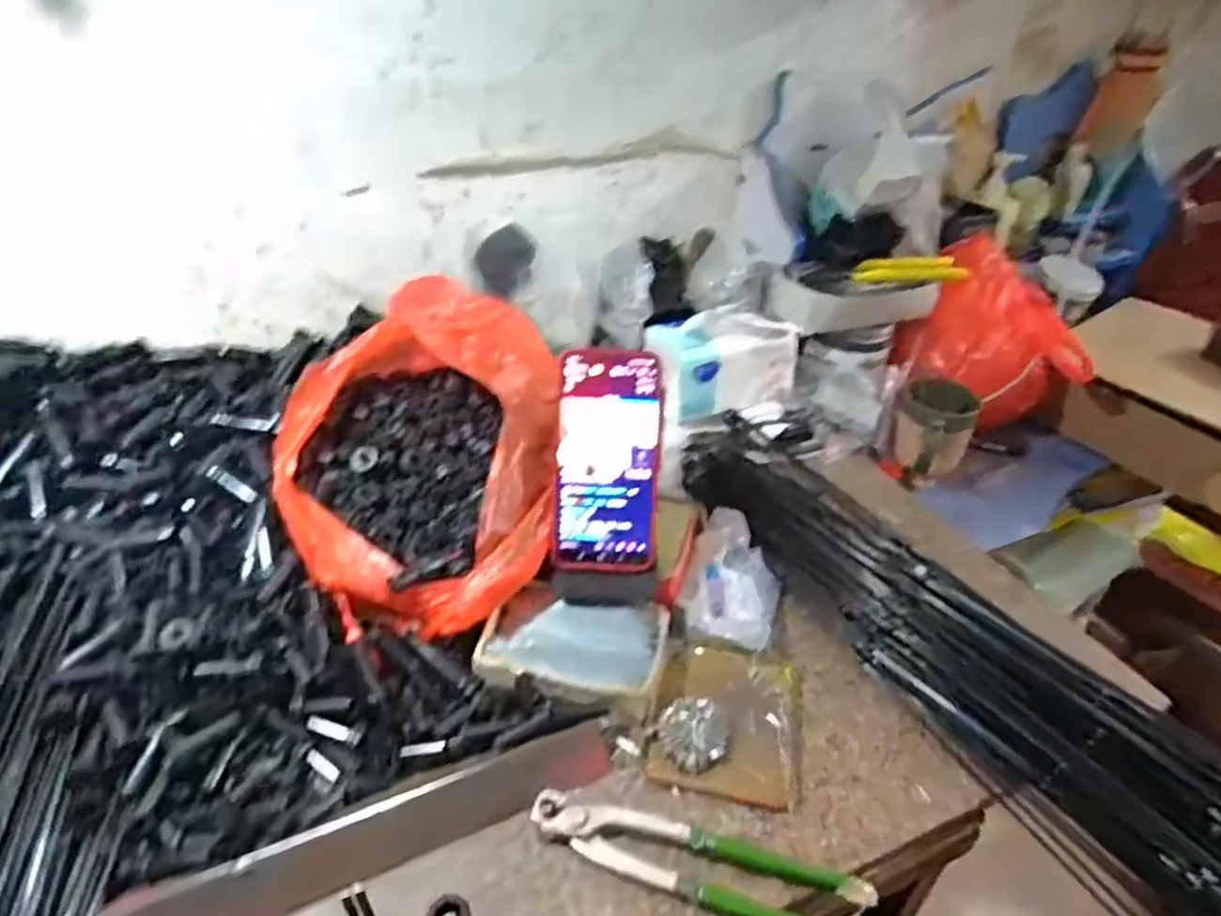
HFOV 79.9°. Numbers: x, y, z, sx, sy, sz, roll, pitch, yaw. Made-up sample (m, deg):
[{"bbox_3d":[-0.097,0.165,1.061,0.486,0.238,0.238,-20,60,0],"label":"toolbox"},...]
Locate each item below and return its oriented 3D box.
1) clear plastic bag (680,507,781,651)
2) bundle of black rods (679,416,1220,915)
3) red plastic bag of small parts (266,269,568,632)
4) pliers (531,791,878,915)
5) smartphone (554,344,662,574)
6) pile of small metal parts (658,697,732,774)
[{"bbox_3d":[0.100,0.101,0.597,0.072,0.052,0.120,11,36,16],"label":"clear plastic bag"},{"bbox_3d":[0.245,0.123,0.574,0.132,0.054,0.593,-19,39,-26],"label":"bundle of black rods"},{"bbox_3d":[-0.144,-0.007,0.573,0.200,0.167,0.242,1,34,0],"label":"red plastic bag of small parts"},{"bbox_3d":[0.051,0.235,0.426,0.196,0.021,0.043,10,35,13],"label":"pliers"},{"bbox_3d":[-0.002,0.002,0.544,0.078,0.164,0.015,2,5,3],"label":"smartphone"},{"bbox_3d":[0.058,0.187,0.498,0.047,0.015,0.051,8,35,10],"label":"pile of small metal parts"}]

